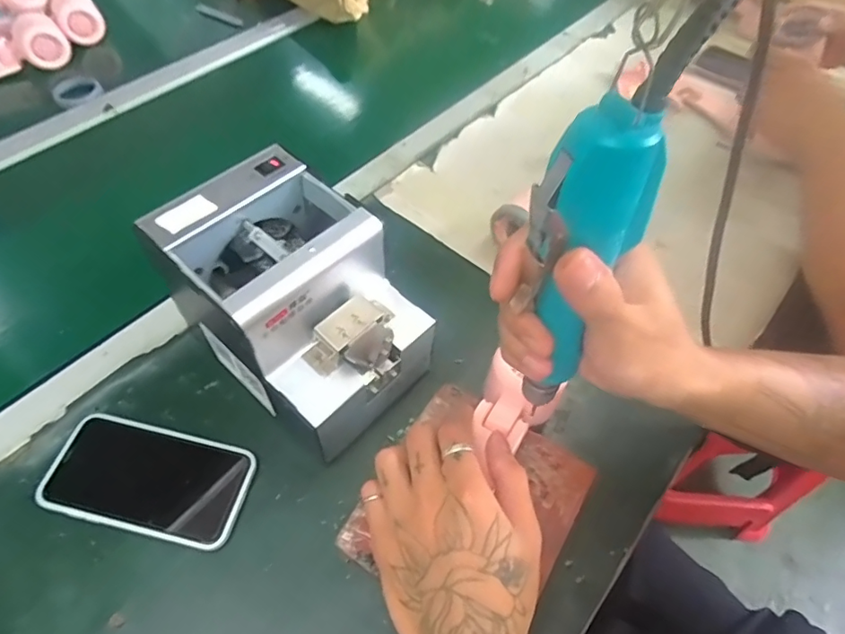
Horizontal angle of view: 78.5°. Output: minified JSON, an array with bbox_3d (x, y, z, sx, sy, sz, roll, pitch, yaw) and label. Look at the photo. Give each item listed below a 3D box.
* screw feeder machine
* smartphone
[{"bbox_3d":[-0.093,-0.007,0.407,0.176,0.146,0.118,39,62,20],"label":"screw feeder machine"},{"bbox_3d":[-0.207,0.123,0.394,0.146,0.008,0.073,13,56,4],"label":"smartphone"}]

